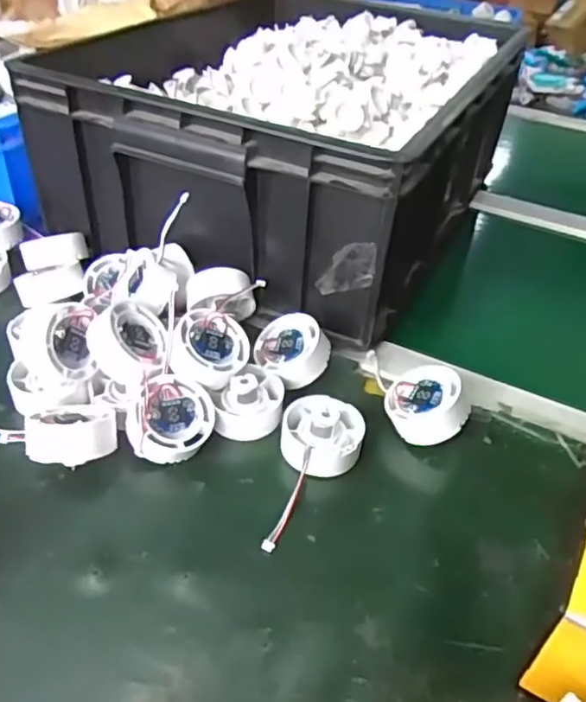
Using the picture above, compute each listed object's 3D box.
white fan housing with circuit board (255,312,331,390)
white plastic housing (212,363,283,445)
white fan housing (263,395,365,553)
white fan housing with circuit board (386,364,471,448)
[{"bbox_3d":[0.001,0.000,0.484,0.056,0.027,0.050,35,83,34],"label":"white fan housing with circuit board"},{"bbox_3d":[-0.031,0.034,0.444,0.049,0.034,0.047,2,40,-2],"label":"white plastic housing"},{"bbox_3d":[0.017,0.075,0.408,0.054,0.032,0.108,6,40,3],"label":"white fan housing"},{"bbox_3d":[0.096,0.038,0.443,0.054,0.026,0.059,-8,44,30],"label":"white fan housing with circuit board"}]

